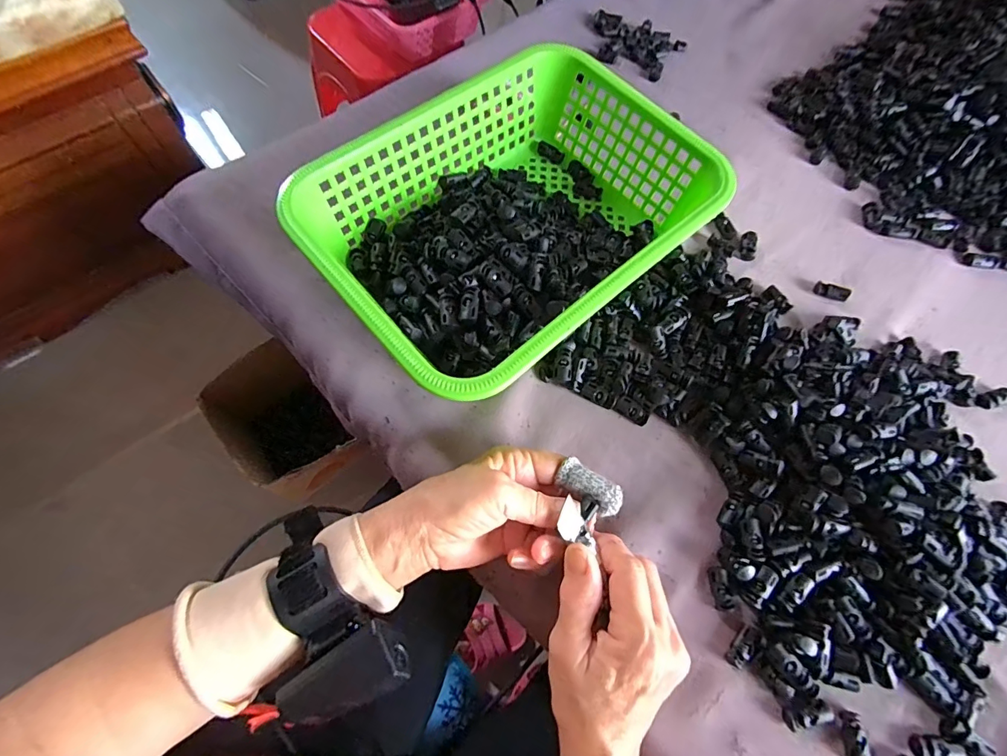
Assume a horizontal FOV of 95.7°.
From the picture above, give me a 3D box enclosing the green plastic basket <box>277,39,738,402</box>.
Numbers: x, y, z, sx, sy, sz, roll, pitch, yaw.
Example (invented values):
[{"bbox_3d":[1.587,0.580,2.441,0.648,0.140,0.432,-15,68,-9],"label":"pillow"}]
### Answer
[{"bbox_3d":[0.011,-0.124,0.369,0.286,0.088,0.213,-40,74,-16],"label":"green plastic basket"}]

